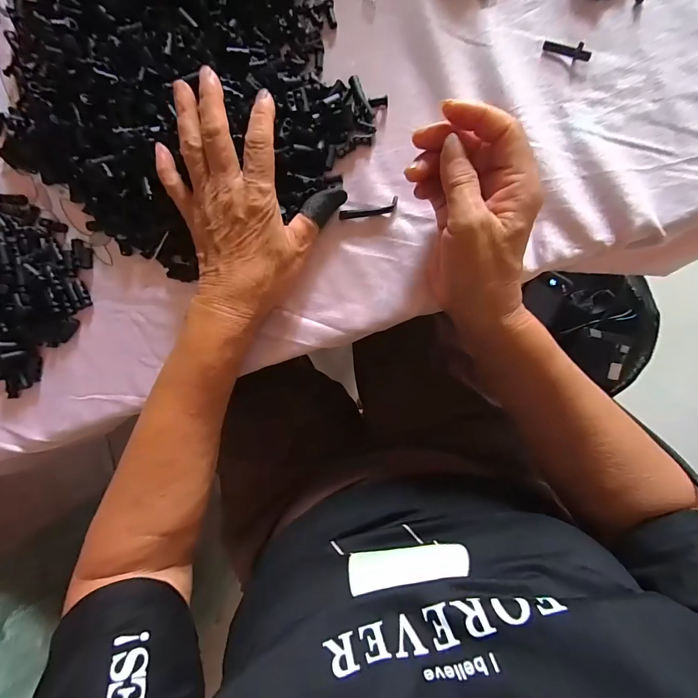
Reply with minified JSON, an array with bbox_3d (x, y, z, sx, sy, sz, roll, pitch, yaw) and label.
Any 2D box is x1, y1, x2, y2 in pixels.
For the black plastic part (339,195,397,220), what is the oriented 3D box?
[{"bbox_3d":[0.016,-0.114,0.296,0.049,0.005,0.010,-11,90,8],"label":"black plastic part"}]

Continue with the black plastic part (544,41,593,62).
[{"bbox_3d":[0.165,-0.226,0.270,0.035,0.006,0.008,24,95,6],"label":"black plastic part"}]

